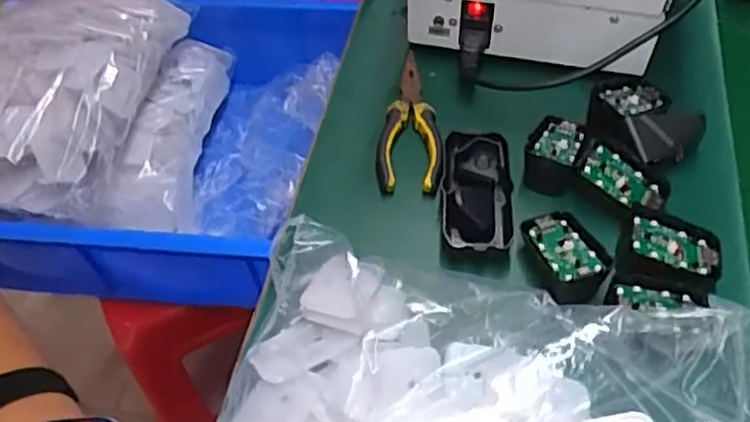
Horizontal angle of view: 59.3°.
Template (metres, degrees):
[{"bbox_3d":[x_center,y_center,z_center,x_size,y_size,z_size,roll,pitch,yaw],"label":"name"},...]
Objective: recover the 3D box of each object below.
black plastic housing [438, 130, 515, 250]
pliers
[{"bbox_3d":[0.078,-0.013,0.505,0.051,0.022,0.103,0,56,4],"label":"black plastic housing"},{"bbox_3d":[0.032,-0.079,0.561,0.053,0.015,0.146,3,56,6],"label":"pliers"}]

